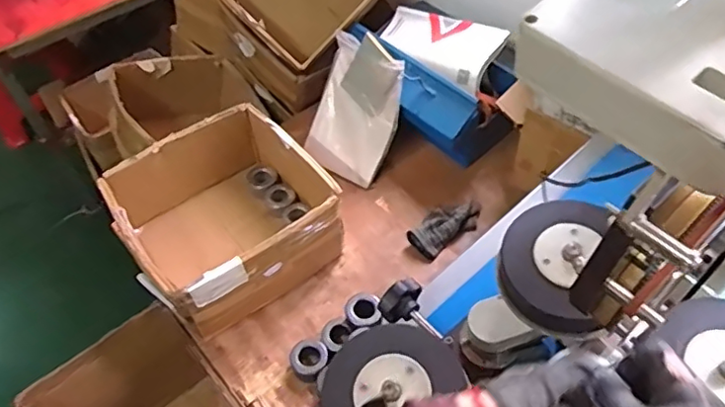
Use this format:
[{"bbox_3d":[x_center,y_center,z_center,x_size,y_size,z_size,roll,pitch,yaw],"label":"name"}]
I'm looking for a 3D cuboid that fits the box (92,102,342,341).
[{"bbox_3d":[-0.244,0.029,1.062,0.335,0.183,0.323,-34,57,-23],"label":"box"}]

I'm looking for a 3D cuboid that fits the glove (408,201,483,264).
[{"bbox_3d":[0.165,0.042,1.122,0.157,0.037,0.073,-30,56,-20],"label":"glove"}]

